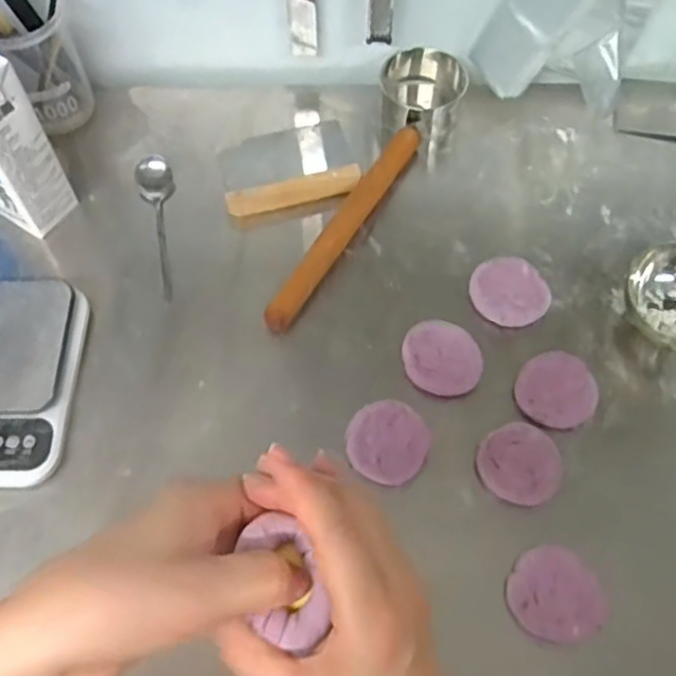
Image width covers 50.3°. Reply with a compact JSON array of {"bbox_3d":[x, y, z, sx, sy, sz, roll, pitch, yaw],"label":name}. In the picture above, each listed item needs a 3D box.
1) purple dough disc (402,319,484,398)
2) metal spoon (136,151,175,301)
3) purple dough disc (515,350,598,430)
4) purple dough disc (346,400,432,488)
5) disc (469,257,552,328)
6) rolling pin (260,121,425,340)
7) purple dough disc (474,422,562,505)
[{"bbox_3d":[0.100,0.019,0.690,0.076,0.004,0.072,0,62,0],"label":"purple dough disc"},{"bbox_3d":[-0.191,-0.117,0.772,0.037,0.024,0.168,-7,74,-4],"label":"metal spoon"},{"bbox_3d":[0.210,0.048,0.686,0.072,0.005,0.077,0,62,0],"label":"purple dough disc"},{"bbox_3d":[0.046,0.094,0.659,0.071,0.009,0.076,36,67,17],"label":"purple dough disc"},{"bbox_3d":[0.173,-0.049,0.725,0.079,0.012,0.076,2,64,-5],"label":"disc"},{"bbox_3d":[0.010,-0.121,0.762,0.028,0.031,0.283,29,65,14],"label":"rolling pin"},{"bbox_3d":[0.164,0.112,0.646,0.071,0.014,0.070,38,68,18],"label":"purple dough disc"}]

